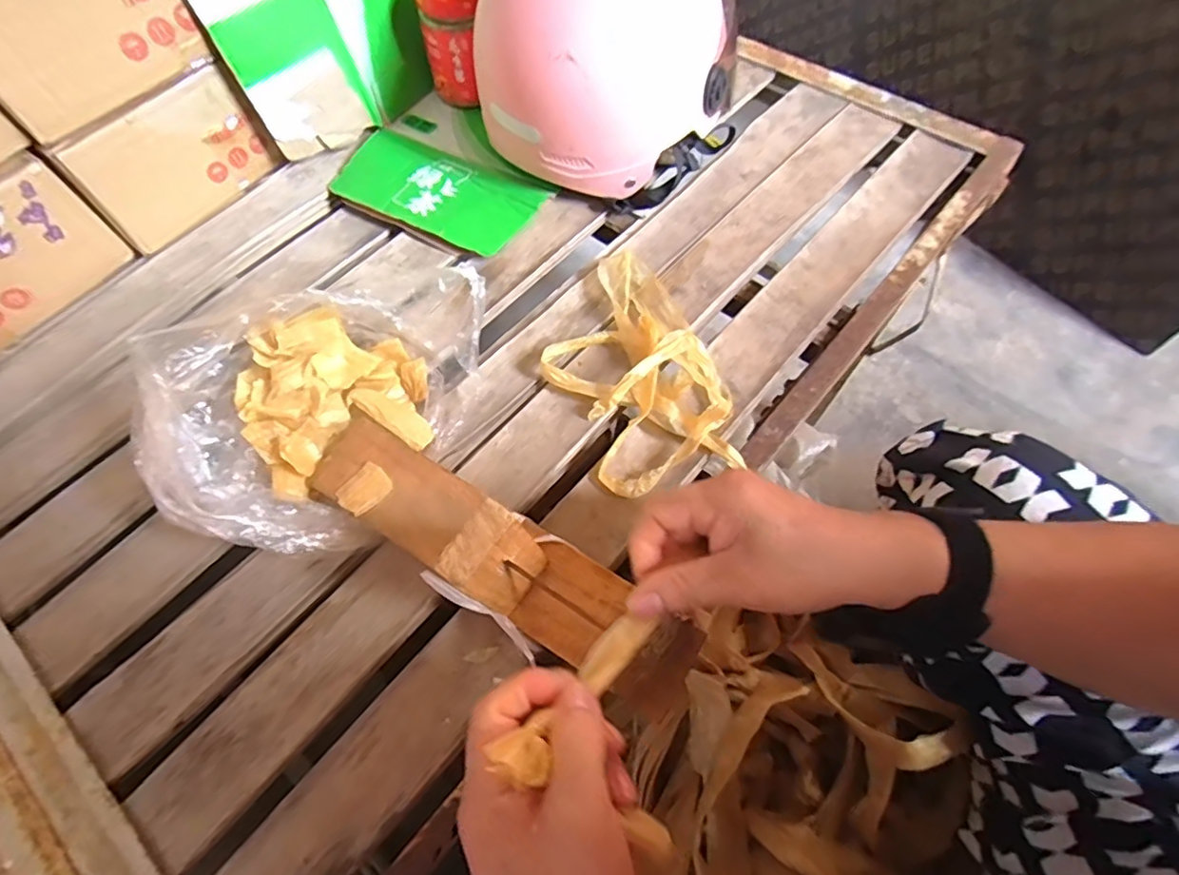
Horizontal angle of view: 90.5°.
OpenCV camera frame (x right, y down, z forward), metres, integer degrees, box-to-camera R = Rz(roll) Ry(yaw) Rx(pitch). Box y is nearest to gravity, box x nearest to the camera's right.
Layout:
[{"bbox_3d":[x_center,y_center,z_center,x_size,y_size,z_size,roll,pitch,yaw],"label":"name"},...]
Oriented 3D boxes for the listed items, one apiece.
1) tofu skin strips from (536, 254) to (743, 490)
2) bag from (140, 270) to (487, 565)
[{"bbox_3d":[0.032,-0.055,0.440,0.117,0.034,0.193,-23,63,-12],"label":"tofu skin strips"},{"bbox_3d":[-0.195,-0.040,0.413,0.183,0.091,0.236,24,66,14],"label":"bag"}]

